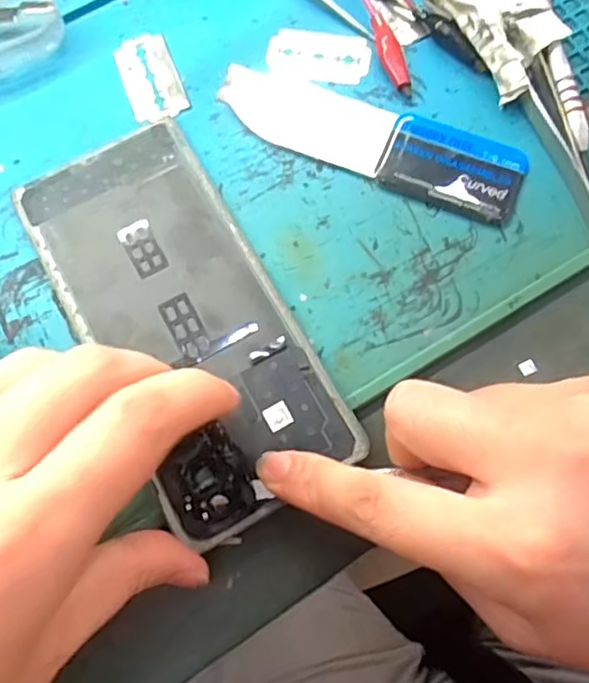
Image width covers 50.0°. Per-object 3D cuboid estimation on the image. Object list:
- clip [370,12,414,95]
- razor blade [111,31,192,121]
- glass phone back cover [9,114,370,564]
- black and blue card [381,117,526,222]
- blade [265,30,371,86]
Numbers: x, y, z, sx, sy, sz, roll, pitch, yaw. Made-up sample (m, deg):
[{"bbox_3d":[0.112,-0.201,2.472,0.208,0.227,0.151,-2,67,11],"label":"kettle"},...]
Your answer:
[{"bbox_3d":[0.040,-0.118,0.262,0.009,0.007,0.038,-19,75,-5],"label":"clip"},{"bbox_3d":[-0.060,-0.111,0.263,0.023,0.004,0.042,-20,75,-5],"label":"razor blade"},{"bbox_3d":[-0.043,-0.011,0.235,0.071,0.004,0.154,-31,74,-8],"label":"glass phone back cover"},{"bbox_3d":[0.063,-0.069,0.249,0.053,0.004,0.035,24,76,7],"label":"black and blue card"},{"bbox_3d":[0.010,-0.121,0.266,0.042,0.004,0.024,8,74,3],"label":"blade"}]

